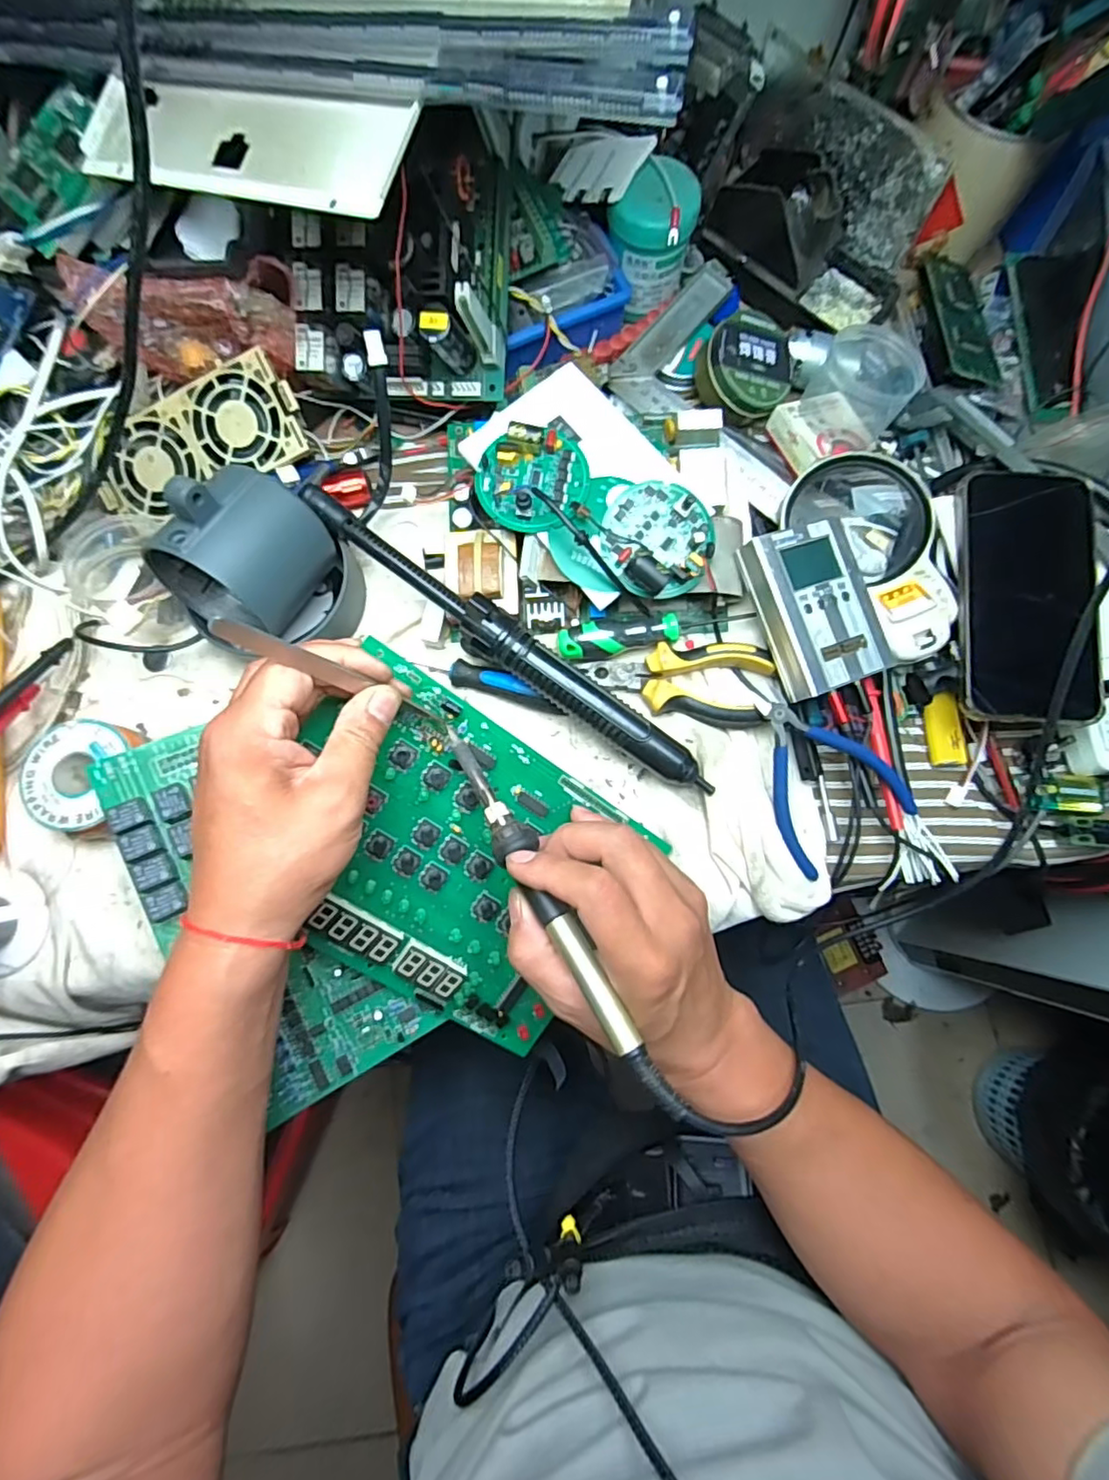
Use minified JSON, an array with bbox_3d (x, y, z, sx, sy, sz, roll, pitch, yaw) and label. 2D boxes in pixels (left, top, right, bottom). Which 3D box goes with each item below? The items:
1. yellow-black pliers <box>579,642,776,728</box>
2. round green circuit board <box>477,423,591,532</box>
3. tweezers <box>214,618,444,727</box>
[{"bbox_3d":[0.081,-0.042,0.395,0.114,0.019,0.052,10,80,1],"label":"yellow-black pliers"},{"bbox_3d":[-0.014,-0.165,0.382,0.069,0.023,0.060,-1,80,-1],"label":"round green circuit board"},{"bbox_3d":[-0.098,-0.029,0.286,0.009,0.127,0.008,4,77,36],"label":"tweezers"}]

